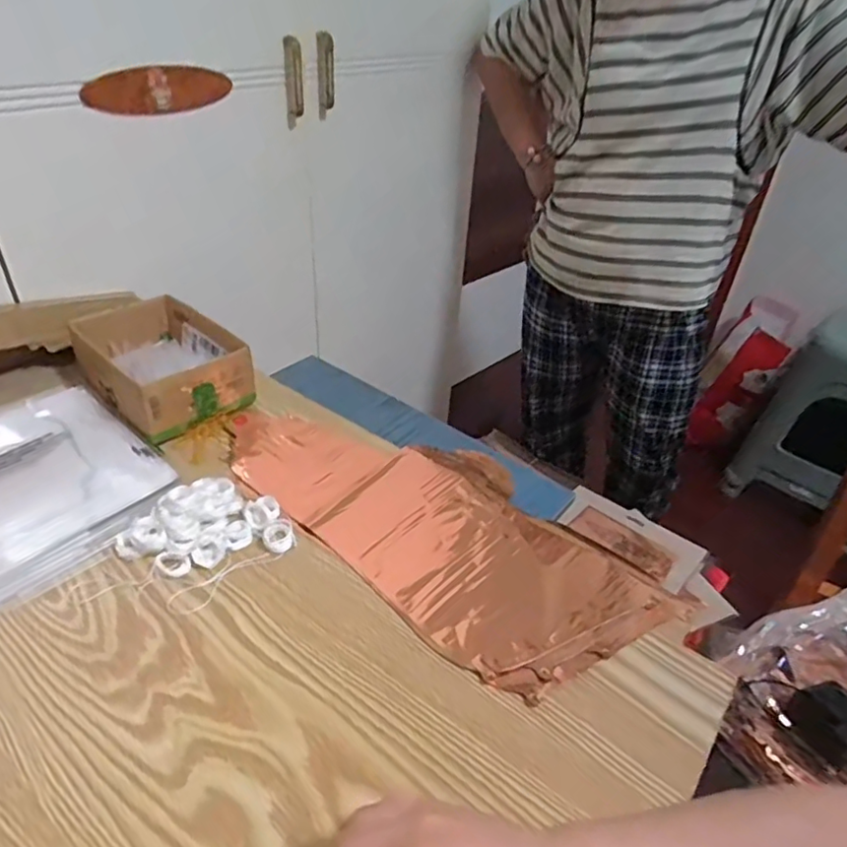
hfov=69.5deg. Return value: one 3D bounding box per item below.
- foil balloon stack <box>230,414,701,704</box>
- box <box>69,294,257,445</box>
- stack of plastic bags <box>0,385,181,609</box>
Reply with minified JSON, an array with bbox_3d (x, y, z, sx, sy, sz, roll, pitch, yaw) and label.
[{"bbox_3d":[0.001,0.079,0.562,0.419,0.015,0.191,29,43,31],"label":"foil balloon stack"},{"bbox_3d":[-0.289,-0.069,0.680,0.132,0.064,0.197,-28,46,-36],"label":"box"},{"bbox_3d":[-0.358,0.053,0.545,0.228,0.030,0.207,28,42,30],"label":"stack of plastic bags"}]

